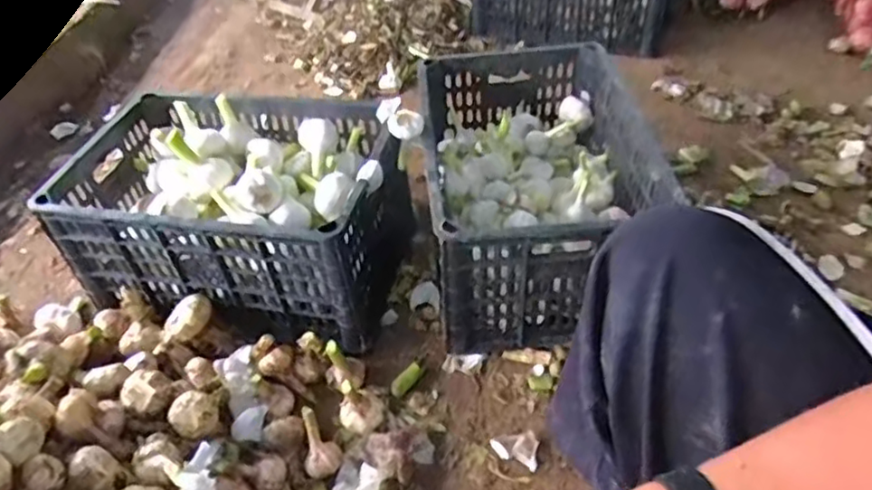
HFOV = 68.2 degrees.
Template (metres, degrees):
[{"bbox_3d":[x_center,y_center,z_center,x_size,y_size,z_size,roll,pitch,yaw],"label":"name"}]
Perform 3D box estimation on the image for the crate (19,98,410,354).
[{"bbox_3d":[-0.279,-0.057,0.924,0.429,0.211,0.279,7,46,11],"label":"crate"}]

